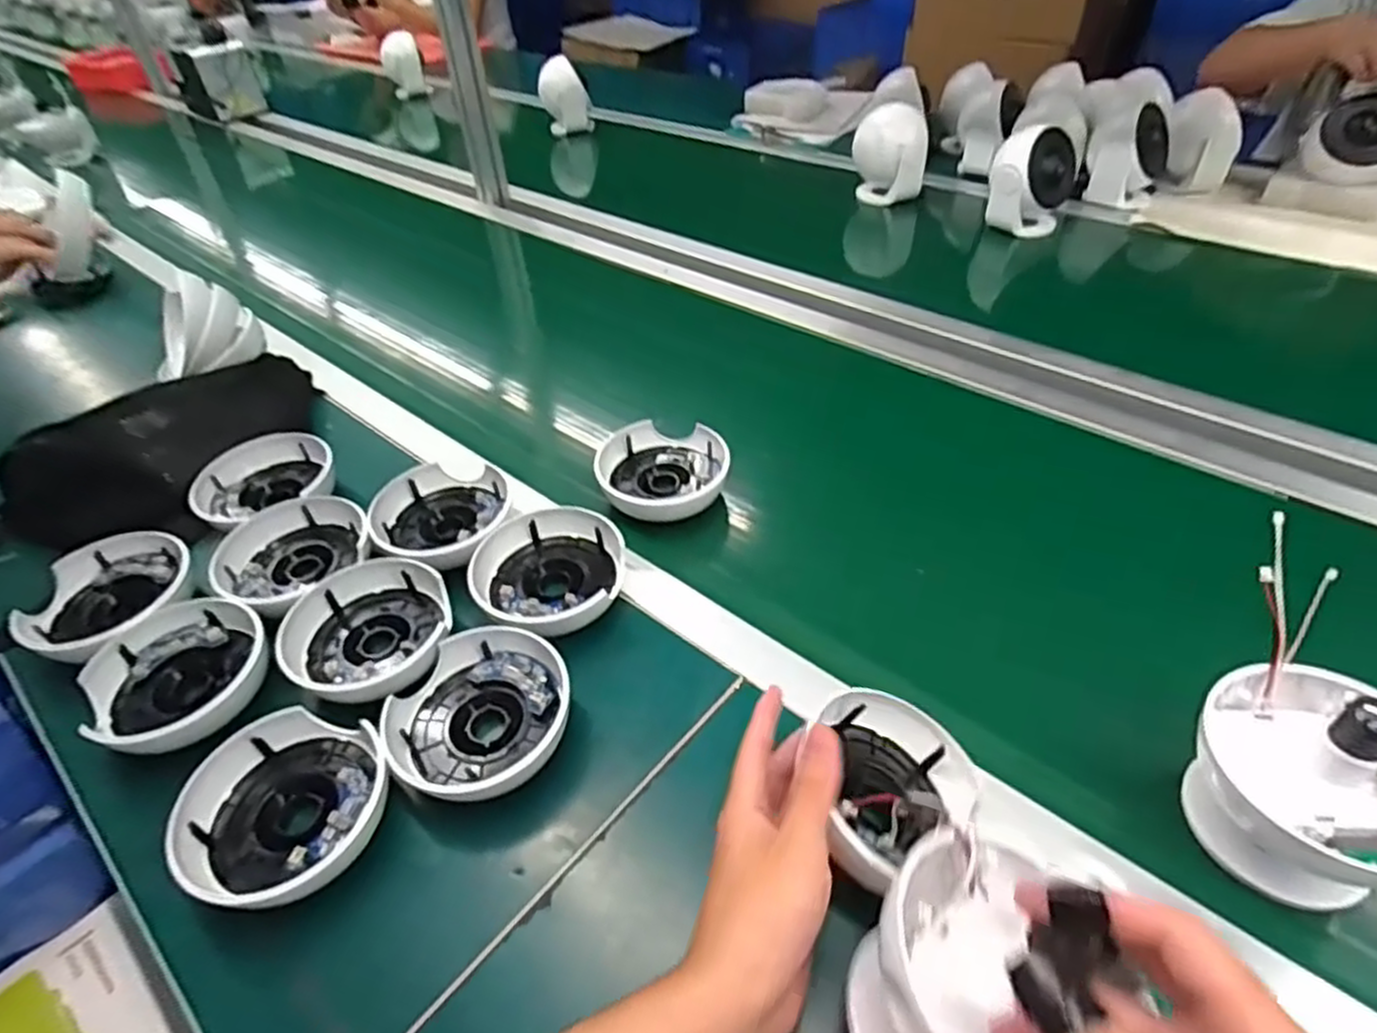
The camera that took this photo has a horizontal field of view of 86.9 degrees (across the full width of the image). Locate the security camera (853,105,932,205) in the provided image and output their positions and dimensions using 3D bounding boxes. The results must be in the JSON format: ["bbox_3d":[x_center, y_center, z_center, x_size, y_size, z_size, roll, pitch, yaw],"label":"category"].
[{"bbox_3d":[0.313,-0.563,1.139,0.090,0.128,0.085,-11,43,-8],"label":"security camera"}]

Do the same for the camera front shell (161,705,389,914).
[{"bbox_3d":[-0.242,0.178,0.442,0.114,0.041,0.112,-2,43,2],"label":"camera front shell"}]

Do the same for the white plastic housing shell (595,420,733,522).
[{"bbox_3d":[-0.023,-0.044,0.669,0.114,0.034,0.108,-3,43,1],"label":"white plastic housing shell"}]

